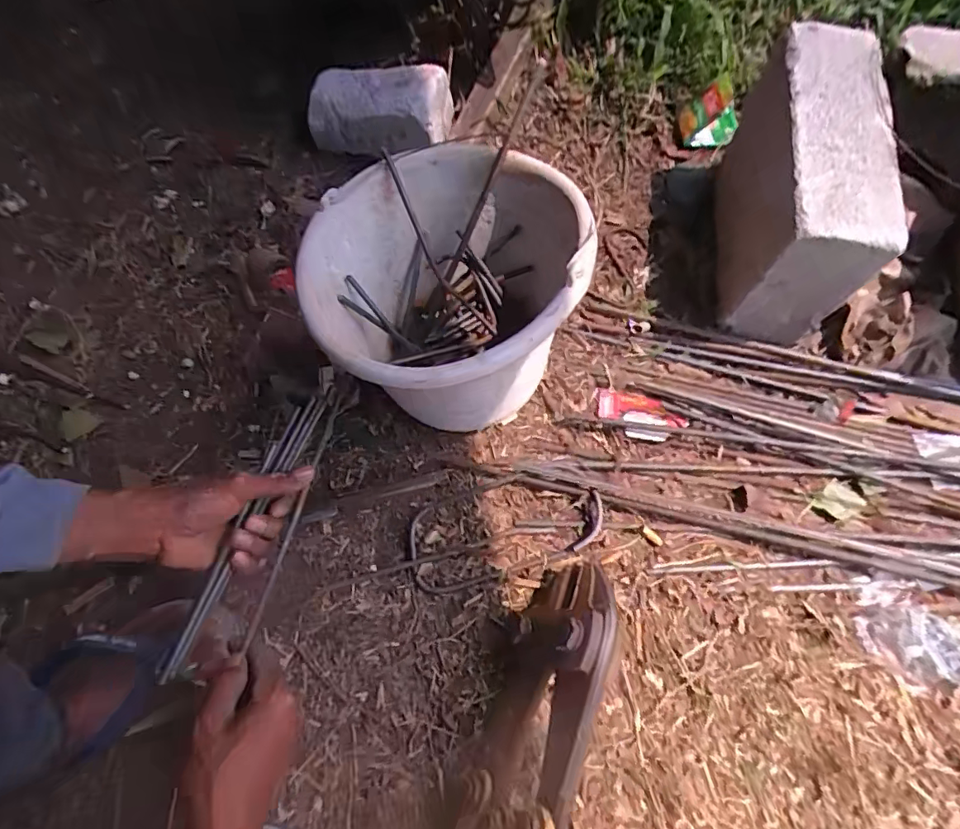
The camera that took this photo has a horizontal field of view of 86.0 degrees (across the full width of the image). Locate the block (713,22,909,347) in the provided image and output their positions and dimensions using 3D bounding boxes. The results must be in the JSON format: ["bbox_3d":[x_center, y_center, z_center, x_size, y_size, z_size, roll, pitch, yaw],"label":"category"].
[{"bbox_3d":[0.359,-0.252,0.591,0.107,0.196,0.283,6,65,6],"label":"block"}]

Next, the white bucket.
[{"bbox_3d":[-0.028,-0.114,0.543,0.252,0.207,0.273,-1,65,2],"label":"white bucket"}]

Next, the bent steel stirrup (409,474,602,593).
[{"bbox_3d":[0.023,0.113,0.530,0.201,0.027,0.096,-16,65,-5],"label":"bent steel stirrup"}]

